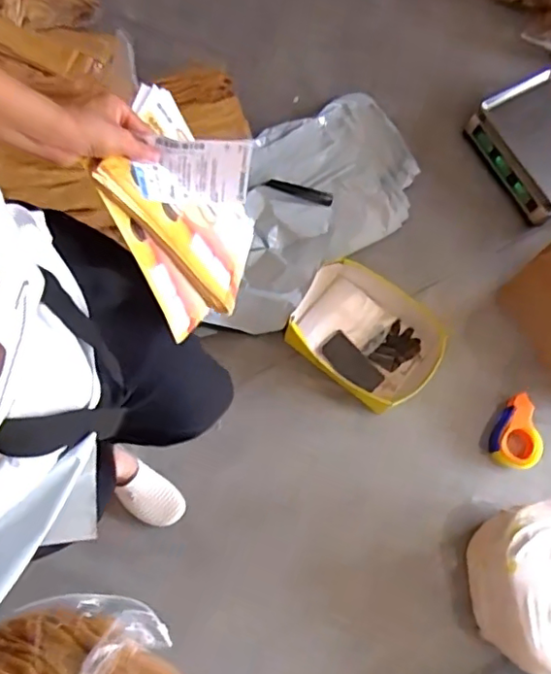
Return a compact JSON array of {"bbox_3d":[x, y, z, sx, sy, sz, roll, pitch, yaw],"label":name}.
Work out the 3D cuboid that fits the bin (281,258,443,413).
[{"bbox_3d":[0.215,-0.004,1.385,0.338,0.131,0.278,33,76,8],"label":"bin"}]

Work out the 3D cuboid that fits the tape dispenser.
[{"bbox_3d":[0.555,0.216,1.321,0.113,0.047,0.163,26,75,6],"label":"tape dispenser"}]

